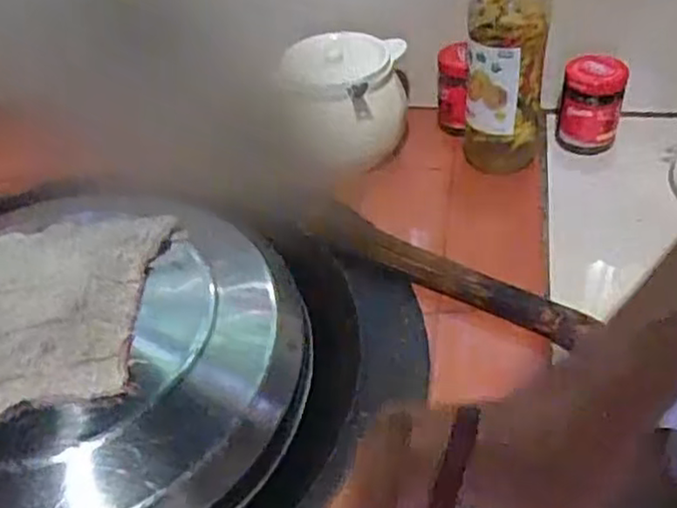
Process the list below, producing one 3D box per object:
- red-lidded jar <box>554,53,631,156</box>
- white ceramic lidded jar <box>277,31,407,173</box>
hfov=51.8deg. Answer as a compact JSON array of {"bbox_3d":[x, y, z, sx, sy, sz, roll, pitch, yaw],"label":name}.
[{"bbox_3d":[0.290,-0.172,0.799,0.065,0.096,0.064,-4,43,3],"label":"red-lidded jar"},{"bbox_3d":[0.011,-0.169,0.812,0.120,0.145,0.106,9,45,17],"label":"white ceramic lidded jar"}]

